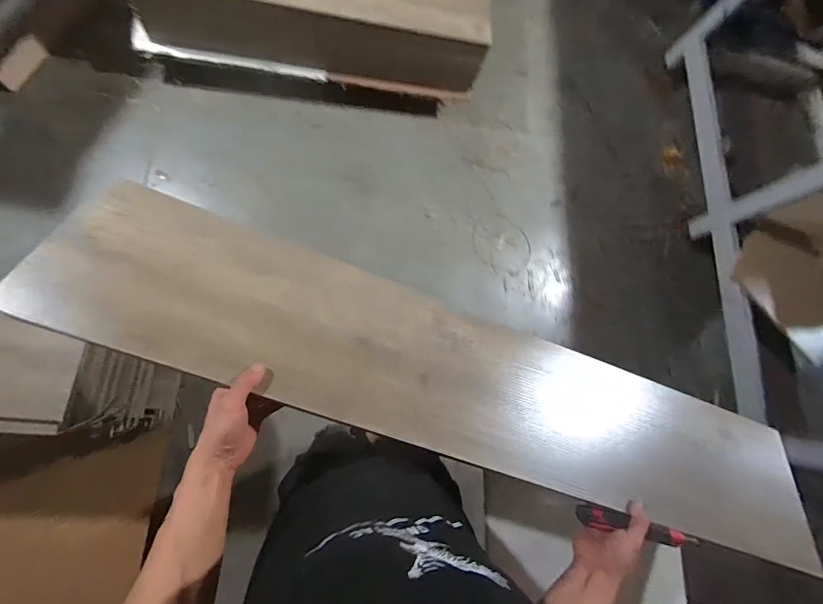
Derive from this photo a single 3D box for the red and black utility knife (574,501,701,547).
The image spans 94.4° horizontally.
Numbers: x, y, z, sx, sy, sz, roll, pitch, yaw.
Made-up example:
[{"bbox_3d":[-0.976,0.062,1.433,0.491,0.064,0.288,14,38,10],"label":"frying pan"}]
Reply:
[{"bbox_3d":[0.322,0.322,0.551,0.151,0.027,0.035,8,83,12],"label":"red and black utility knife"}]

